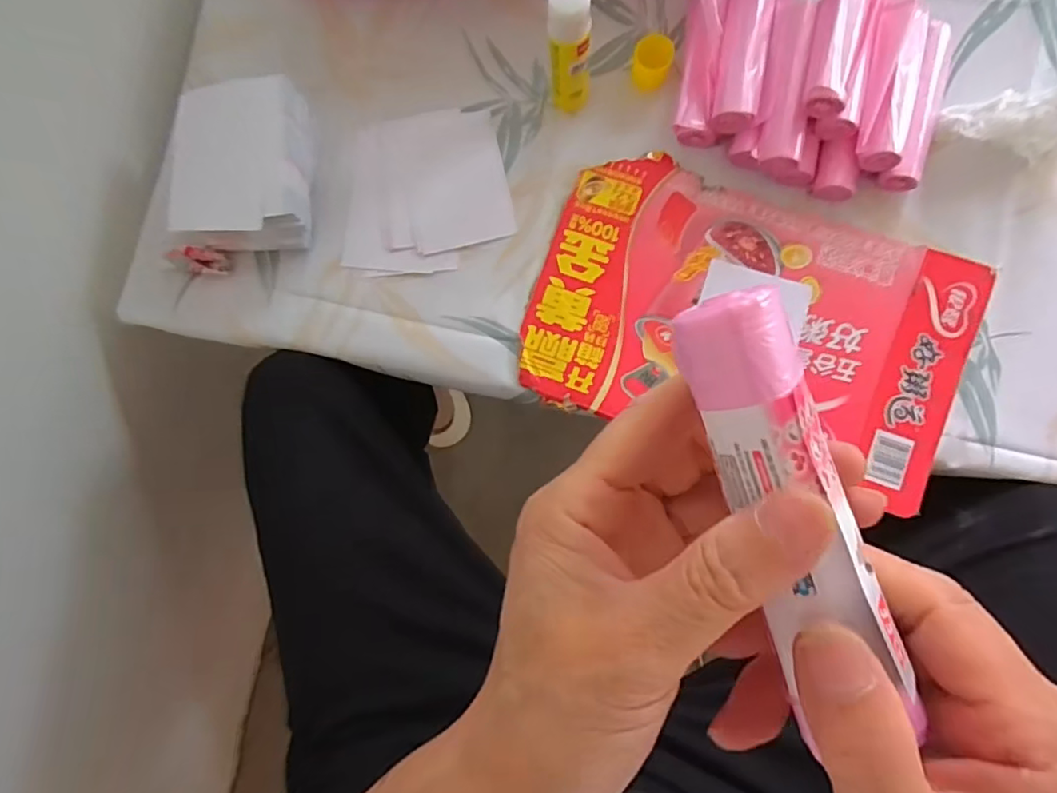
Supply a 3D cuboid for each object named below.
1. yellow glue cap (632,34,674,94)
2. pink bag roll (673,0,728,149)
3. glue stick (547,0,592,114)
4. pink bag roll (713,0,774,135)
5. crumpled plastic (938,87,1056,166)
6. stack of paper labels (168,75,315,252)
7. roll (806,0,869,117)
[{"bbox_3d":[0.099,-0.268,0.472,0.029,0.032,0.026,11,88,6],"label":"yellow glue cap"},{"bbox_3d":[0.135,-0.263,0.462,0.032,0.040,0.124,6,87,5],"label":"pink bag roll"},{"bbox_3d":[0.031,-0.253,0.434,0.029,0.103,0.033,-5,86,5],"label":"glue stick"},{"bbox_3d":[0.163,-0.263,0.455,0.032,0.035,0.122,10,88,6],"label":"pink bag roll"},{"bbox_3d":[0.365,-0.203,0.431,0.107,0.043,0.052,-6,86,5],"label":"crumpled plastic"},{"bbox_3d":[-0.227,-0.183,0.475,0.102,0.060,0.123,-2,87,5],"label":"stack of paper labels"},{"bbox_3d":[0.215,-0.255,0.405,0.028,0.019,0.115,11,87,7],"label":"roll"}]

